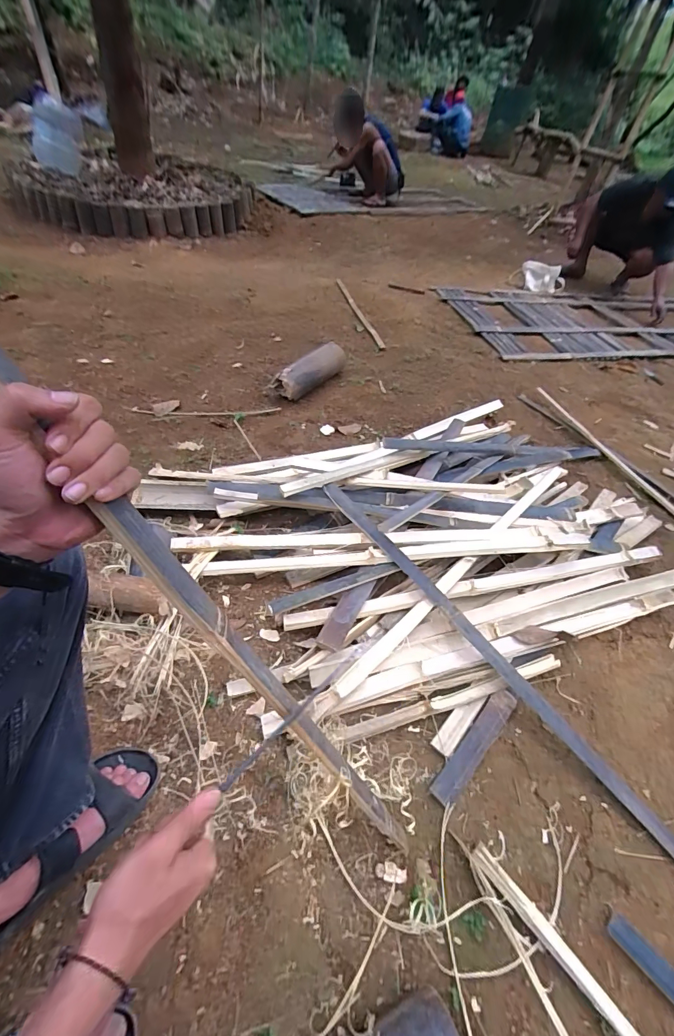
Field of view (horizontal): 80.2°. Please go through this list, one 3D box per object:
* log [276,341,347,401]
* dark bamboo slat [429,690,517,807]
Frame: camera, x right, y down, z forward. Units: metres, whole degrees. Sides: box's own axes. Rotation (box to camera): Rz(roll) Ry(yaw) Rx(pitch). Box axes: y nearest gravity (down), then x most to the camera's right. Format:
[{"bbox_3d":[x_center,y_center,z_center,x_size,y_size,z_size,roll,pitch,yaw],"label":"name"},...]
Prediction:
[{"bbox_3d":[-0.092,-0.512,1.414,0.098,0.097,0.321,30,51,17],"label":"log"},{"bbox_3d":[0.237,0.383,0.679,0.043,0.007,0.221,44,61,14],"label":"dark bamboo slat"}]

